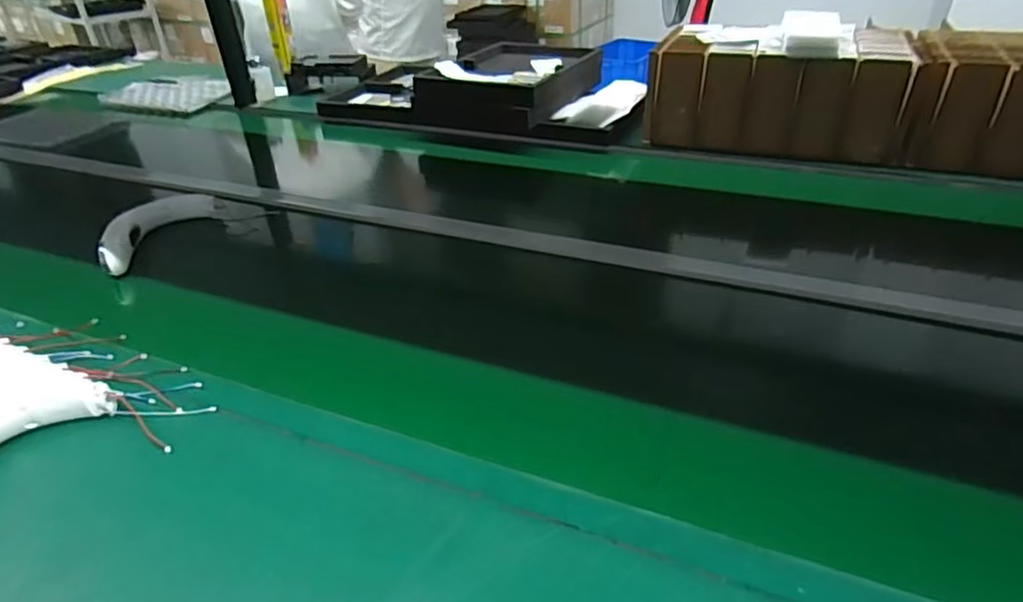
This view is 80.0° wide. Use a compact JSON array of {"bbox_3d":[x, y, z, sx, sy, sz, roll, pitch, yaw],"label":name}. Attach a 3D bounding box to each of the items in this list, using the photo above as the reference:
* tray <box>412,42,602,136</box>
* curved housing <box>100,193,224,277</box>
[{"bbox_3d":[0.016,-0.523,1.459,0.305,0.103,0.456,15,38,25],"label":"tray"},{"bbox_3d":[-0.574,-0.116,0.972,0.071,0.056,0.245,7,35,14],"label":"curved housing"}]

